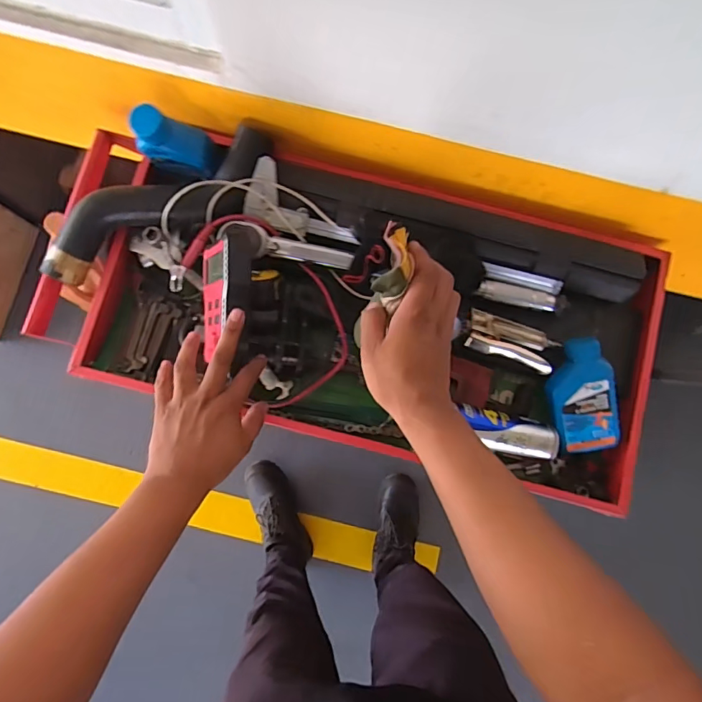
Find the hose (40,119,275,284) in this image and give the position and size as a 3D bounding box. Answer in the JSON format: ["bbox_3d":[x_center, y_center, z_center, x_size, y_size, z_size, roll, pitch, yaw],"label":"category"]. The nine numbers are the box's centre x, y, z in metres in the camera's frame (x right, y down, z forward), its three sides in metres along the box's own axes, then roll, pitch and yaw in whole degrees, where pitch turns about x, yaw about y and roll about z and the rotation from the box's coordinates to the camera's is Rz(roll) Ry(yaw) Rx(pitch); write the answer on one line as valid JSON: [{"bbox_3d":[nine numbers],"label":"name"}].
[{"bbox_3d":[-0.230,-0.176,0.569,0.308,0.049,0.083,-26,84,-5],"label":"hose"}]

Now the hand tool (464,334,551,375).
[{"bbox_3d":[0.190,0.002,0.562,0.102,0.022,0.021,20,86,9],"label":"hand tool"}]

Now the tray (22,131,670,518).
[{"bbox_3d":[0.003,-0.055,0.585,0.760,0.127,0.348,12,82,0],"label":"tray"}]

